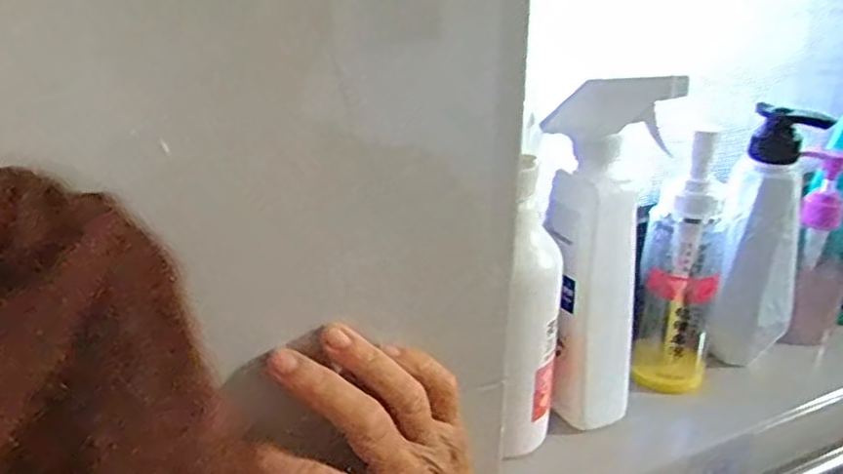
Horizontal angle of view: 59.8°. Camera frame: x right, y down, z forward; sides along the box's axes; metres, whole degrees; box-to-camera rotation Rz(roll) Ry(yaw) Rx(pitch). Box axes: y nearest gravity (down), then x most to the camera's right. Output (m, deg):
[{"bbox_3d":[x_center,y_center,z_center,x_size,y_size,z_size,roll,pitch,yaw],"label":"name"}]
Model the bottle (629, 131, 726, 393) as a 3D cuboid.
[{"bbox_3d":[0.197,0.022,0.553,0.062,0.189,0.062,10,25,18],"label":"bottle"}]

